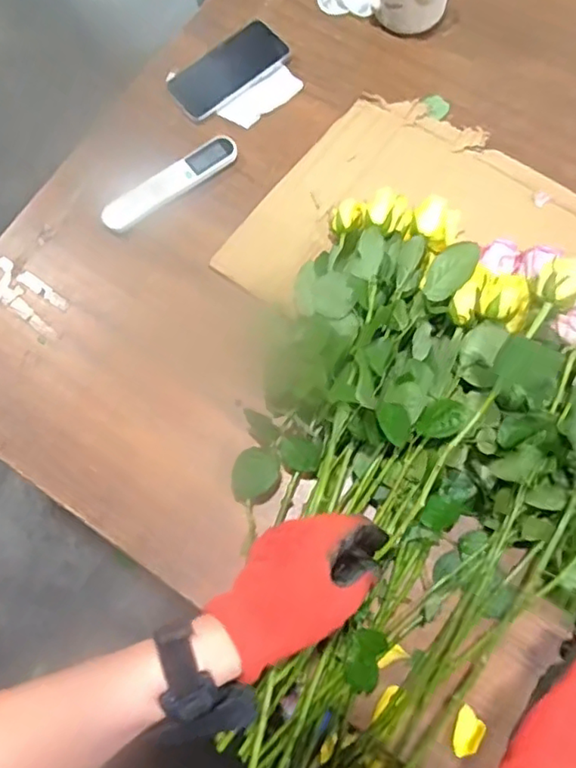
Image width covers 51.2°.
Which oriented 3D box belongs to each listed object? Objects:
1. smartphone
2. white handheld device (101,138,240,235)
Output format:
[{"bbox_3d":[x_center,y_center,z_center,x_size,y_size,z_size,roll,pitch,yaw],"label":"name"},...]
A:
[{"bbox_3d":[-0.075,-0.398,0.758,0.167,0.008,0.079,-43,75,-12],"label":"smartphone"},{"bbox_3d":[-0.135,-0.231,0.697,0.173,0.015,0.038,-35,73,-10],"label":"white handheld device"}]

